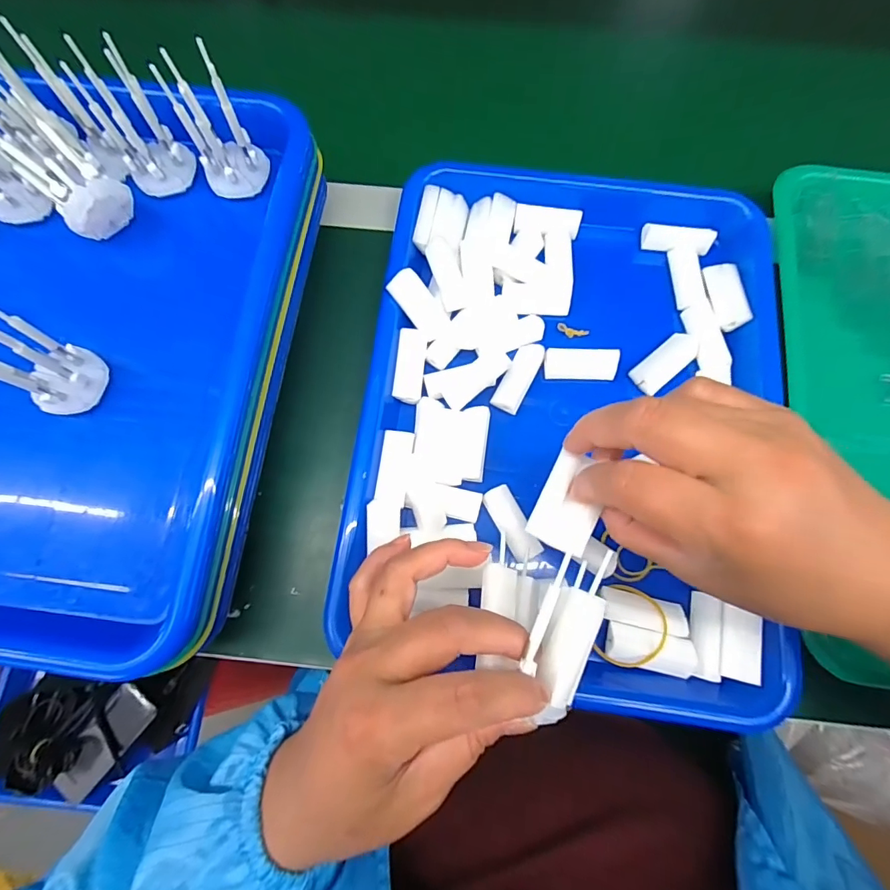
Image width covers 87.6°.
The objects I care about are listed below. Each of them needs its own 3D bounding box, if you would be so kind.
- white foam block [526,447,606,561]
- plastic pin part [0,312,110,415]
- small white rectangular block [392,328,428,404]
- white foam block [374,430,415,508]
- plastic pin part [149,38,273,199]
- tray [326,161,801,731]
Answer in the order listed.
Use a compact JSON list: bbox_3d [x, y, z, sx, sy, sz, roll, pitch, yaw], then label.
[{"bbox_3d":[0.057,0.026,0.208,0.026,0.007,0.042,25,76,7],"label":"white foam block"},{"bbox_3d":[-0.208,-0.044,0.227,0.032,0.077,0.036,23,75,7],"label":"plastic pin part"},{"bbox_3d":[-0.022,-0.051,0.296,0.018,0.009,0.048,6,74,2],"label":"small white rectangular block"},{"bbox_3d":[-0.030,0.013,0.280,0.018,0.007,0.046,7,74,2],"label":"white foam block"},{"bbox_3d":[-0.131,-0.181,0.265,0.037,0.065,0.033,-30,76,-8],"label":"plastic pin part"},{"bbox_3d":[0.076,-0.026,0.291,0.247,0.033,0.335,7,74,2],"label":"tray"}]

